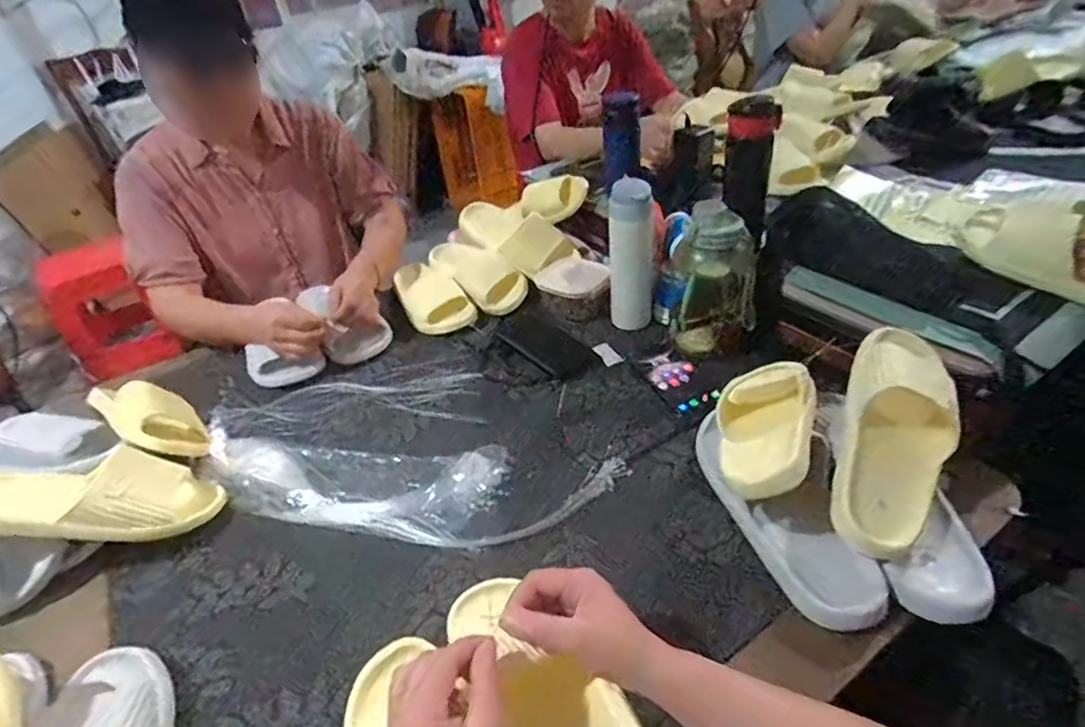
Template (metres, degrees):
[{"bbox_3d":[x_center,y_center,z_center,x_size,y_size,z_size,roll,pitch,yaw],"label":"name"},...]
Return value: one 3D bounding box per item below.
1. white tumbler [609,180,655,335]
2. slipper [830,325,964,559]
[{"bbox_3d":[0.136,-0.154,0.865,0.068,0.222,0.055,-3,37,6],"label":"white tumbler"},{"bbox_3d":[0.346,0.062,0.551,0.096,0.083,0.238,13,67,26],"label":"slipper"}]

